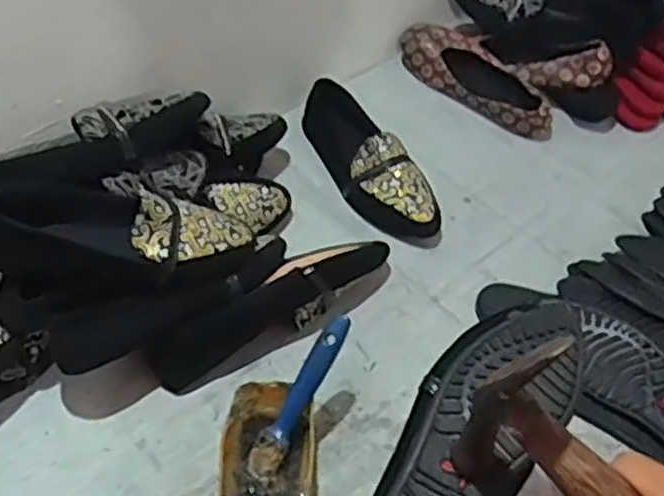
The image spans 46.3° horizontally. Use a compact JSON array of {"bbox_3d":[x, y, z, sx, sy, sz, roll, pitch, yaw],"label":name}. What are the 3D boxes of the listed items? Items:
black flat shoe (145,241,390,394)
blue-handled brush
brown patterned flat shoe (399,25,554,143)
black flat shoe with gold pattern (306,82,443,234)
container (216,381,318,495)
[{"bbox_3d":[-0.051,0.052,0.753,0.266,0.058,0.057,-27,56,-25],"label":"black flat shoe"},{"bbox_3d":[-0.026,0.124,0.647,0.024,0.011,0.147,28,86,19],"label":"blue-handled brush"},{"bbox_3d":[0.188,-0.219,1.020,0.228,0.064,0.074,31,53,21],"label":"brown patterned flat shoe"},{"bbox_3d":[0.042,-0.107,0.905,0.082,0.059,0.242,-17,53,-19],"label":"black flat shoe with gold pattern"},{"bbox_3d":[-0.053,0.184,0.639,0.083,0.061,0.141,1,49,-4],"label":"container"}]

